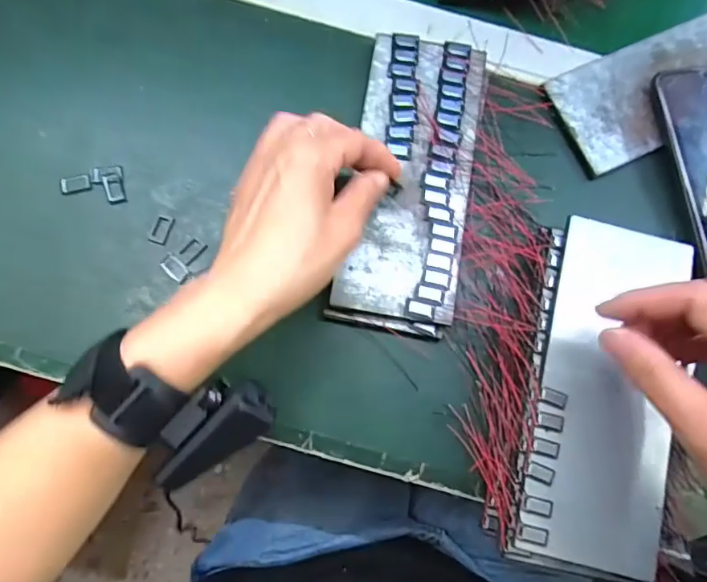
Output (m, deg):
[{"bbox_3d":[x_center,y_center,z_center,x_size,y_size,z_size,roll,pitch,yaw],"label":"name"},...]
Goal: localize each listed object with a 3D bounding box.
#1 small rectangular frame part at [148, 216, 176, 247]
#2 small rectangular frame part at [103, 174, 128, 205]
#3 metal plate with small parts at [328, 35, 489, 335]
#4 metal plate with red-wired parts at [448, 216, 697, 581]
[{"bbox_3d":[-0.131,-0.042,0.341,0.012,0.004,0.021,17,78,0],"label":"small rectangular frame part"},{"bbox_3d":[-0.165,-0.071,0.346,0.013,0.004,0.023,-16,80,-6],"label":"small rectangular frame part"},{"bbox_3d":[0.041,-0.077,0.347,0.080,0.012,0.208,9,80,1],"label":"metal plate with small parts"},{"bbox_3d":[0.130,0.056,0.306,0.117,0.040,0.198,12,73,2],"label":"metal plate with red-wired parts"}]

